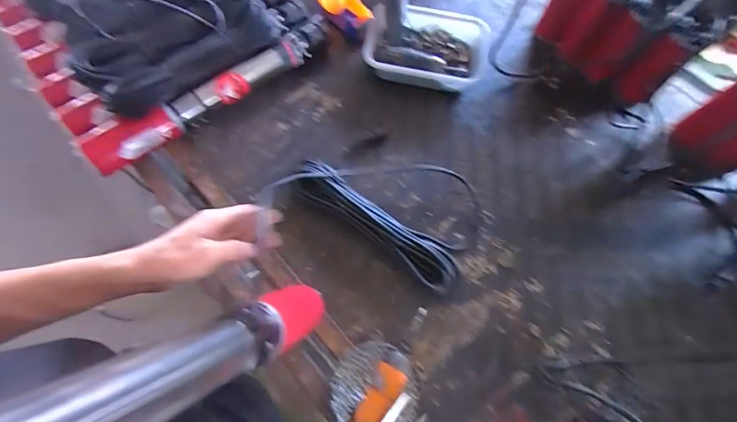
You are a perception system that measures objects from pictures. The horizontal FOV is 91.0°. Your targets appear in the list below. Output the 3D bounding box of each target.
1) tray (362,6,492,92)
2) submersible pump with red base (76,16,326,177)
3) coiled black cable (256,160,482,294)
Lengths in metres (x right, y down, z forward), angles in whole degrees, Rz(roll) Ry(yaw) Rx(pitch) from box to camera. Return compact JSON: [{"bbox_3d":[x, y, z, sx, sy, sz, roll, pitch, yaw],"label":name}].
[{"bbox_3d":[0.128,-0.353,0.793,0.265,0.066,0.189,8,68,0],"label":"tray"},{"bbox_3d":[-0.292,-0.235,0.715,0.517,0.076,0.064,-37,75,-16],"label":"submersible pump with red base"},{"bbox_3d":[0.022,-0.024,0.663,0.374,0.055,0.221,26,69,2],"label":"coiled black cable"}]

